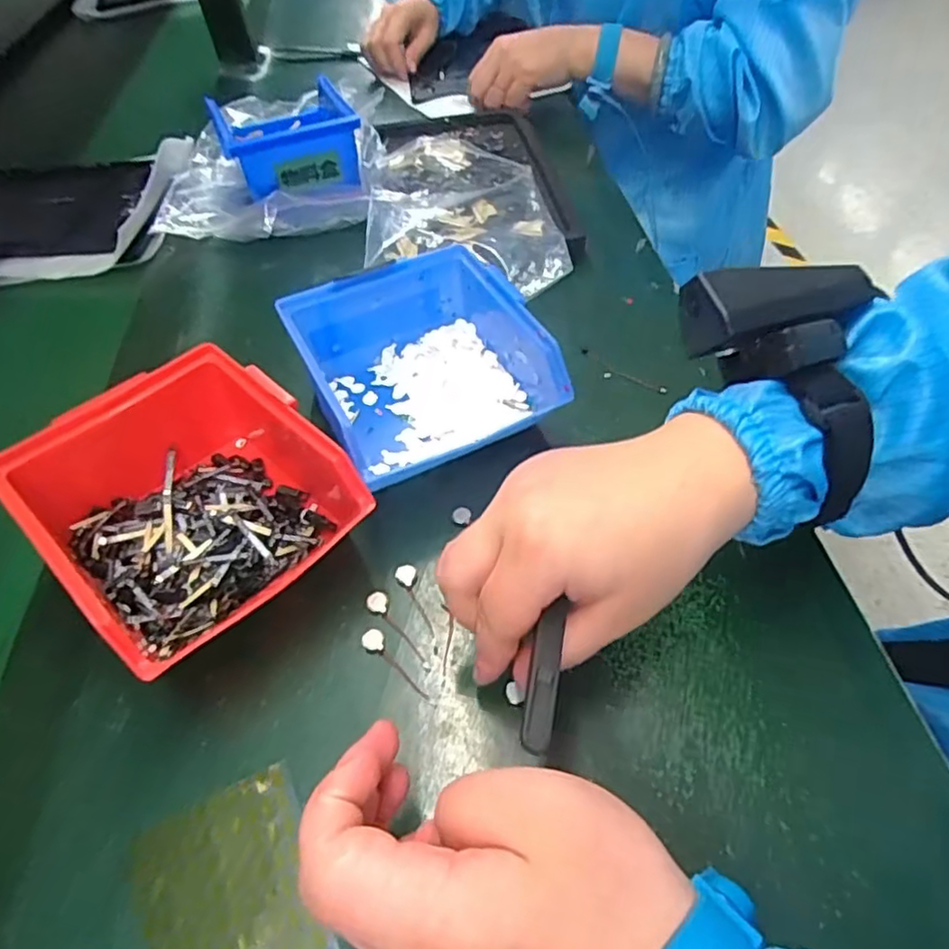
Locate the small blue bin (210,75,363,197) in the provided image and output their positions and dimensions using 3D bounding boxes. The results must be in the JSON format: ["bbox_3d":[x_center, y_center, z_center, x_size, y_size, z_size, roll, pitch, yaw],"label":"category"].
[{"bbox_3d":[-0.159,-0.290,0.569,0.096,0.057,0.160,-20,51,-12],"label":"small blue bin"}]

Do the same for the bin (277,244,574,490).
[{"bbox_3d":[-0.027,-0.063,0.382,0.140,0.062,0.129,-17,51,-10],"label":"bin"}]

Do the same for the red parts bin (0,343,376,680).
[{"bbox_3d":[-0.135,0.013,0.321,0.144,0.069,0.121,36,61,29],"label":"red parts bin"}]

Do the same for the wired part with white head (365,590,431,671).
[{"bbox_3d":[-0.037,0.072,0.307,0.010,0.005,0.048,-29,54,-19],"label":"wired part with white head"}]

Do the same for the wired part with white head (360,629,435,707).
[{"bbox_3d":[-0.035,0.087,0.295,0.009,0.004,0.048,-33,55,-22],"label":"wired part with white head"}]

